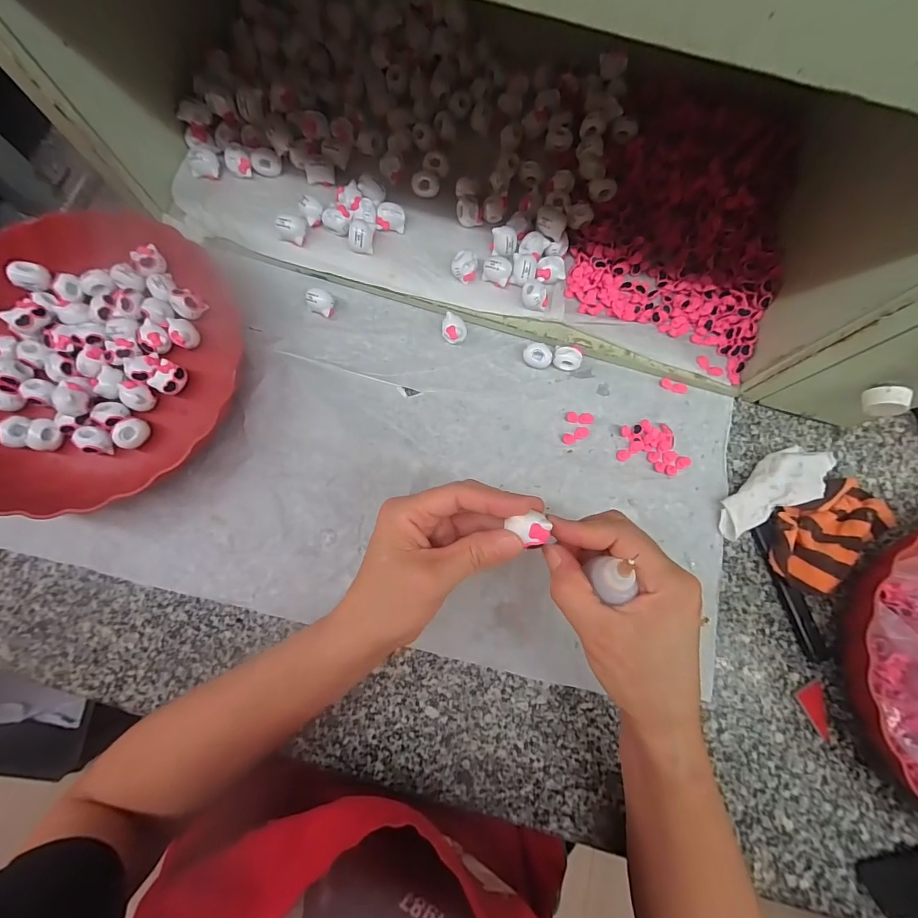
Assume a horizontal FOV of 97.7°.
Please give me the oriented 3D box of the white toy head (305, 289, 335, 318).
[{"bbox_3d":[-0.126,-0.142,0.366,0.023,0.020,0.018,25,78,2],"label":"white toy head"}]

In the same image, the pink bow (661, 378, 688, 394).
[{"bbox_3d":[0.198,-0.067,0.368,0.025,0.005,0.009,24,78,2],"label":"pink bow"}]

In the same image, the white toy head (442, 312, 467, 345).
[{"bbox_3d":[-0.004,-0.118,0.366,0.022,0.019,0.021,1,78,-3],"label":"white toy head"}]

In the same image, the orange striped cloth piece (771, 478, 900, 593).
[{"bbox_3d":[0.308,0.060,0.337,0.113,0.025,0.063,-32,81,-9],"label":"orange striped cloth piece"}]

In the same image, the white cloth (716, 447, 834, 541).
[{"bbox_3d":[0.271,0.023,0.345,0.114,0.029,0.040,-30,81,-8],"label":"white cloth"}]

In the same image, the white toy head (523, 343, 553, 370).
[{"bbox_3d":[0.071,-0.092,0.363,0.025,0.018,0.019,36,79,5],"label":"white toy head"}]

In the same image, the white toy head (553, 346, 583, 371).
[{"bbox_3d":[0.098,-0.091,0.363,0.024,0.013,0.020,10,78,-1],"label":"white toy head"}]

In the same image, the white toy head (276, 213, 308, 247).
[{"bbox_3d":[-0.150,-0.204,0.355,0.025,0.017,0.018,19,78,1],"label":"white toy head"}]

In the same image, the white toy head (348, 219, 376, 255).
[{"bbox_3d":[-0.087,-0.199,0.358,0.021,0.021,0.025,13,78,0],"label":"white toy head"}]

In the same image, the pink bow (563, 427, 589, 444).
[{"bbox_3d":[0.105,-0.021,0.358,0.025,0.004,0.011,-23,80,-7],"label":"pink bow"}]

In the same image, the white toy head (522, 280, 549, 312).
[{"bbox_3d":[0.067,-0.142,0.353,0.025,0.023,0.022,27,78,3],"label":"white toy head"}]

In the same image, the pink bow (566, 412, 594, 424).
[{"bbox_3d":[0.109,-0.037,0.360,0.025,0.004,0.011,3,78,-2],"label":"pink bow"}]

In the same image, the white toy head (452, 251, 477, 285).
[{"bbox_3d":[0.005,-0.171,0.359,0.022,0.018,0.022,1,78,-3],"label":"white toy head"}]

